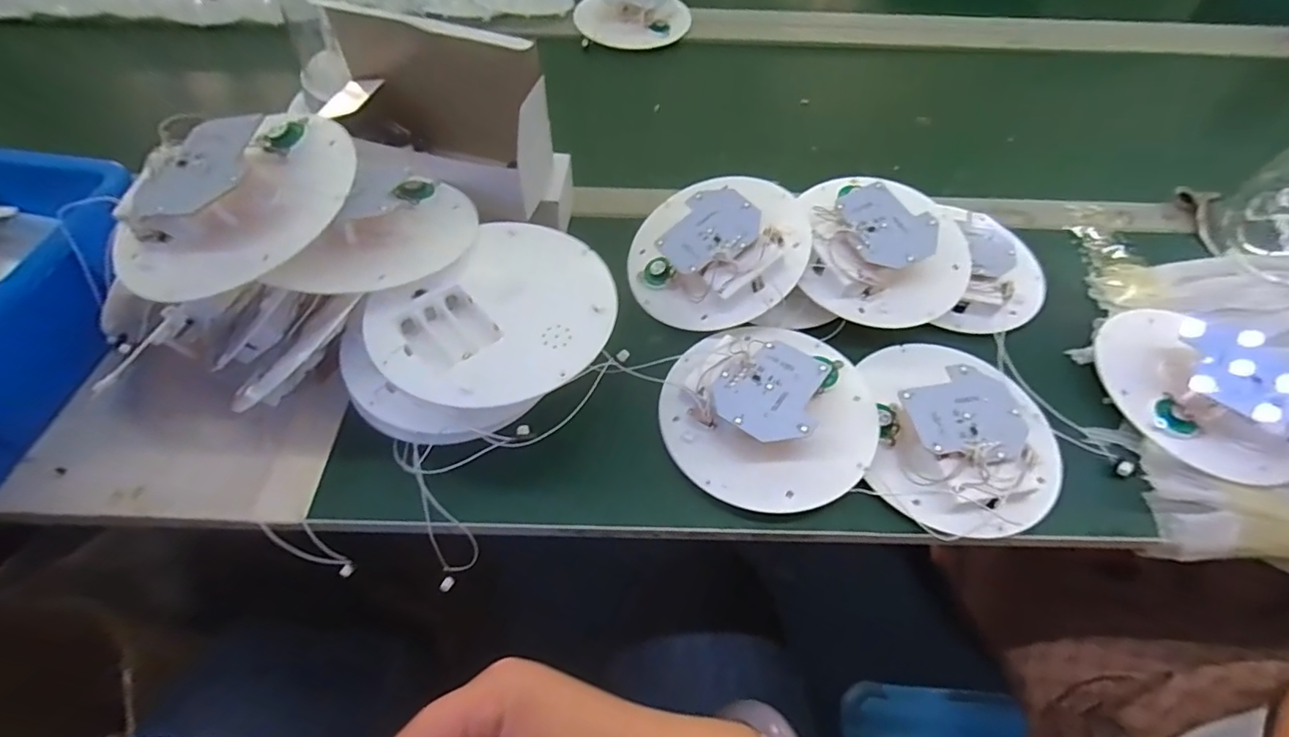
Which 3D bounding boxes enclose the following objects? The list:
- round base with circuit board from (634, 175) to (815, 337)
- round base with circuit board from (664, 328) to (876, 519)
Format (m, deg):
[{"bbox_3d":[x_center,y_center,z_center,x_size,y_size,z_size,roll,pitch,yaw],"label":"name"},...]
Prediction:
[{"bbox_3d":[0.060,-0.100,0.458,0.137,0.034,0.137,-7,67,17],"label":"round base with circuit board"},{"bbox_3d":[0.090,0.023,0.399,0.147,0.034,0.149,0,56,-1],"label":"round base with circuit board"}]

